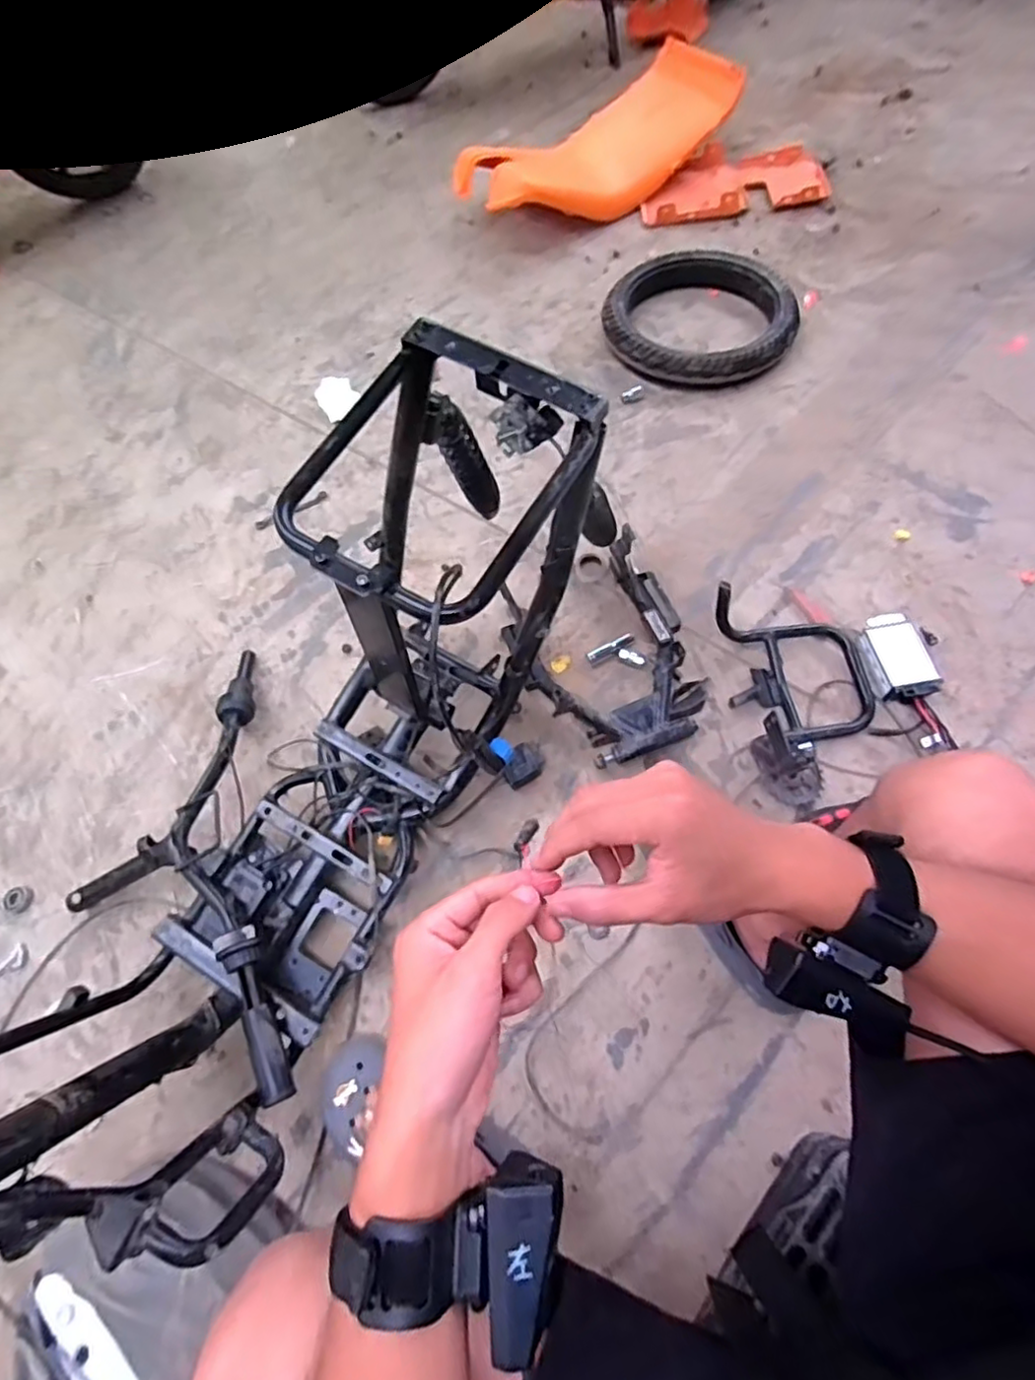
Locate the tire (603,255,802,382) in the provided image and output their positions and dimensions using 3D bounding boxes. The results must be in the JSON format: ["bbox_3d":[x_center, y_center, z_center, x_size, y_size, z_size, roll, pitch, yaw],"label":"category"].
[{"bbox_3d":[0.358,-0.744,1.283,0.362,0.071,0.335,-1,64,3],"label":"tire"}]

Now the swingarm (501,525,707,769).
[{"bbox_3d":[0.133,-0.050,0.954,0.249,0.068,0.326,-22,65,-7],"label":"swingarm"}]

